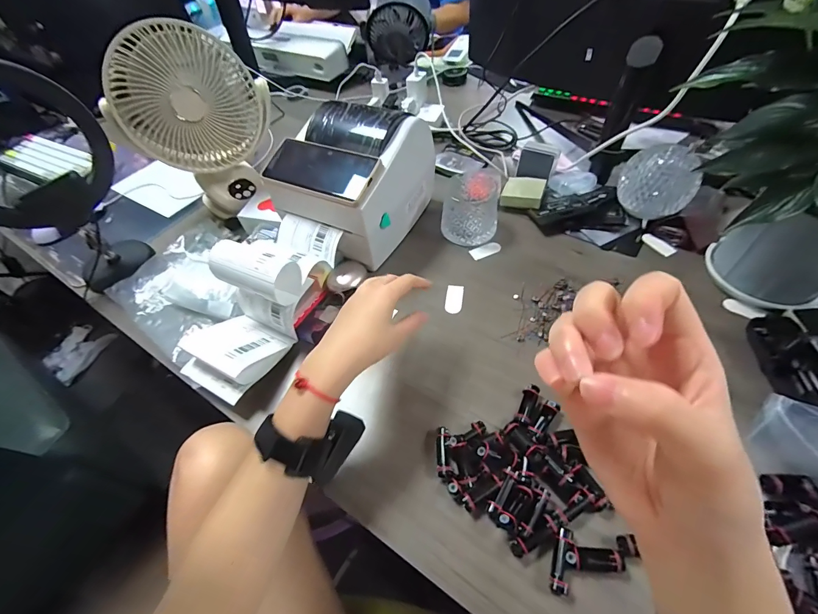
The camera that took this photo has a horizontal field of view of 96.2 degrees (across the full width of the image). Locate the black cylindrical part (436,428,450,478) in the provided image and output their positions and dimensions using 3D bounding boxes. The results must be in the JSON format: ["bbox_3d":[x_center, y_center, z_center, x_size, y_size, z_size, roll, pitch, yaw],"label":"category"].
[{"bbox_3d":[0.036,0.153,0.389,0.012,0.010,0.049,-1,53,5],"label":"black cylindrical part"}]

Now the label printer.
[{"bbox_3d":[-0.073,-0.190,0.568,0.151,0.175,0.210,19,57,19],"label":"label printer"}]

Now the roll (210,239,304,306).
[{"bbox_3d":[-0.189,-0.042,0.448,0.103,0.064,0.059,14,55,16],"label":"roll"}]

